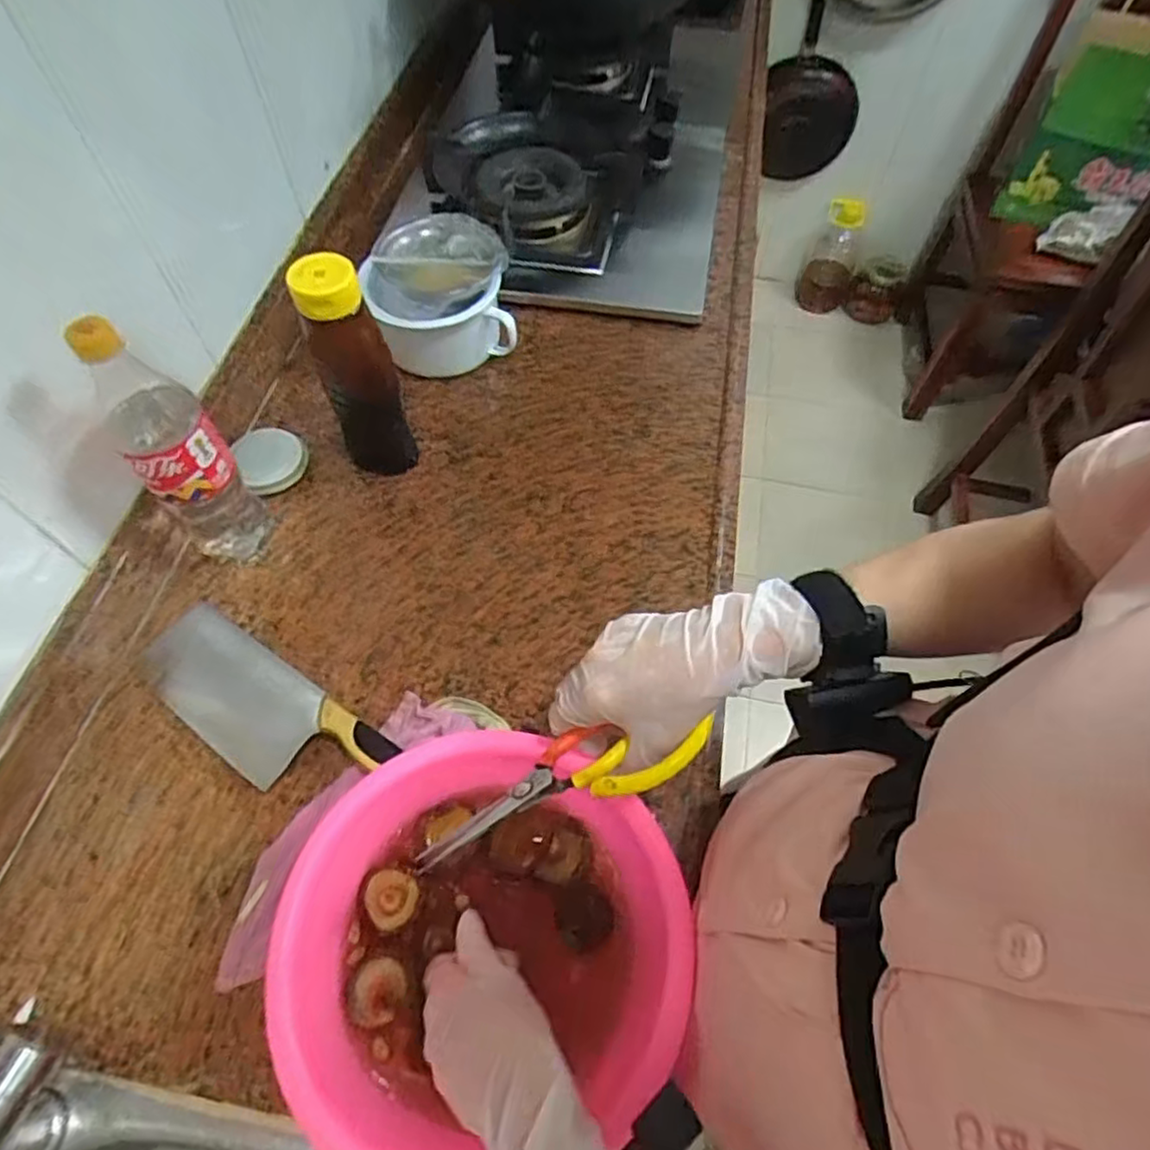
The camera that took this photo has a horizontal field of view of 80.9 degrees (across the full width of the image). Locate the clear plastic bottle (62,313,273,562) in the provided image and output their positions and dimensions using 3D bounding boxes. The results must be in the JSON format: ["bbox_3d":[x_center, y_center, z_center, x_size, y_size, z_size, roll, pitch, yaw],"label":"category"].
[{"bbox_3d":[-0.322,-0.096,0.553,0.068,0.253,0.055,-38,67,-19],"label":"clear plastic bottle"}]

